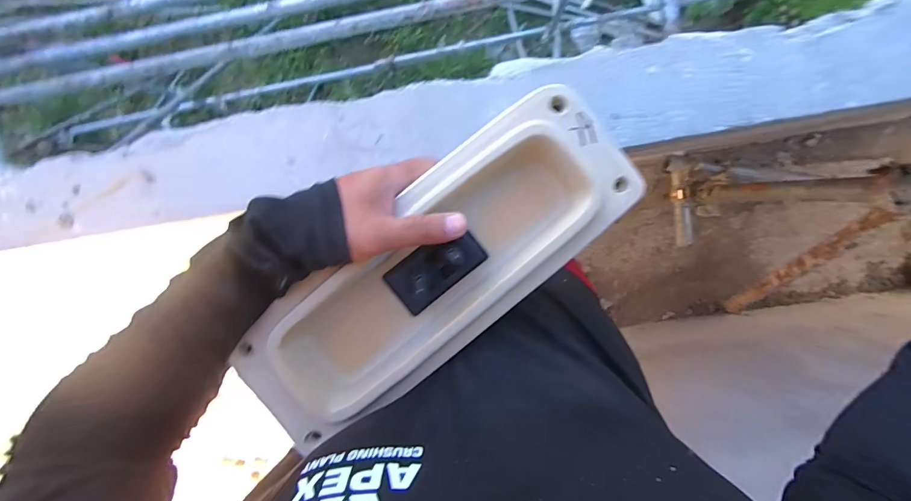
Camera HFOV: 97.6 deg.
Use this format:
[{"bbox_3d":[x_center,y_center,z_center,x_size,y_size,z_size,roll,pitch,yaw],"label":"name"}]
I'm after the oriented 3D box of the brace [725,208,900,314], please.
[{"bbox_3d":[0.874,0.056,1.047,0.034,0.682,0.047,-13,65,6],"label":"brace"}]

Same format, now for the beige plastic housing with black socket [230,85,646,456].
[{"bbox_3d":[-0.010,0.014,0.318,0.335,0.038,0.124,-40,93,-1],"label":"beige plastic housing with black socket"}]

